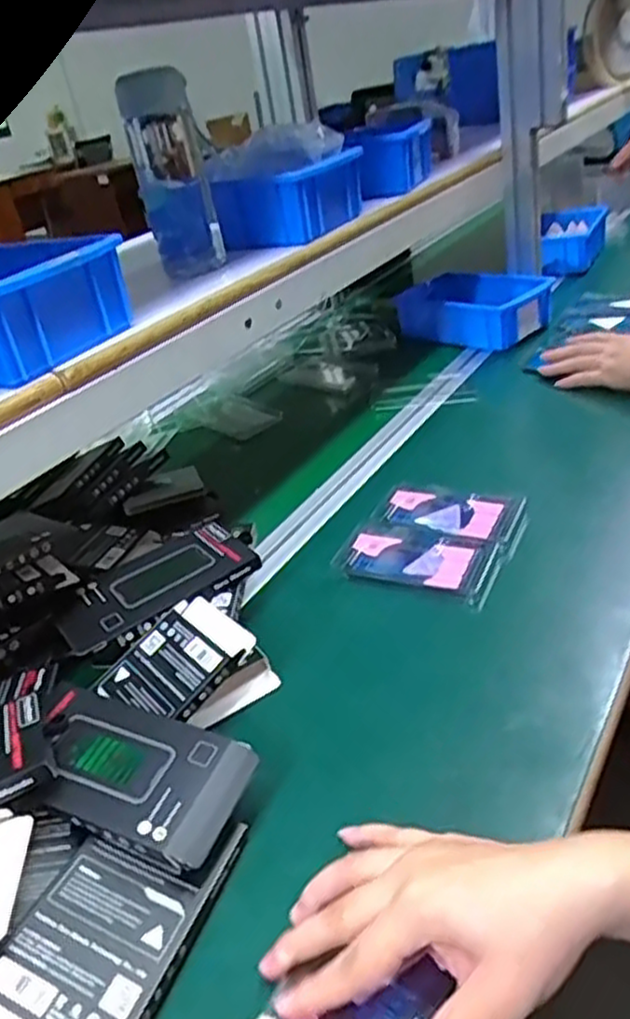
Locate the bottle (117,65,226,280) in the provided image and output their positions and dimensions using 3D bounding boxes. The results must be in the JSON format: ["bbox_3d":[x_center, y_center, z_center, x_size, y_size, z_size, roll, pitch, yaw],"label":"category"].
[{"bbox_3d":[-0.121,-0.280,0.642,0.061,0.164,0.053,-13,31,-4],"label":"bottle"}]

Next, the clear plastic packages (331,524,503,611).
[{"bbox_3d":[0.085,0.042,0.638,0.135,0.012,0.071,7,35,27],"label":"clear plastic packages"}]

